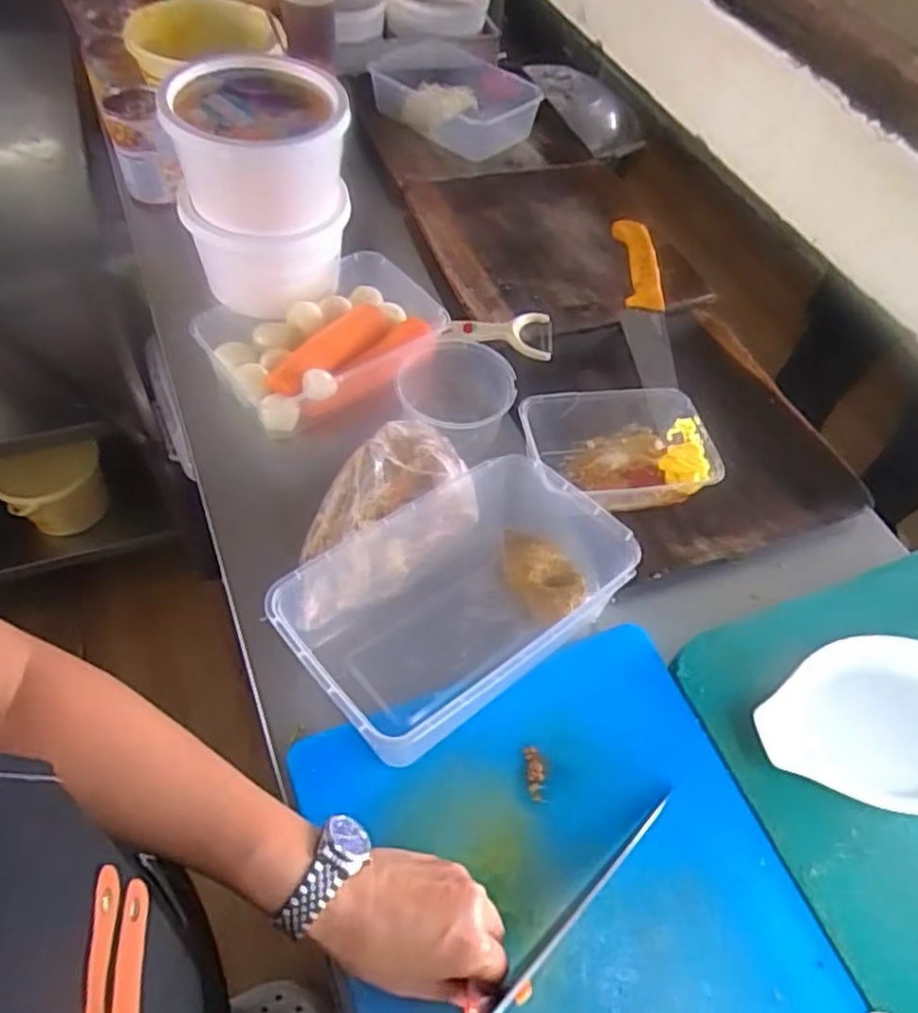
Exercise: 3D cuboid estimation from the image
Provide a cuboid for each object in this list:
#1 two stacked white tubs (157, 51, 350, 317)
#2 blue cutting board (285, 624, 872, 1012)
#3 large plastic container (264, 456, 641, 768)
[{"bbox_3d":[-0.198,-0.335,0.750,0.164,0.182,0.180,-1,56,-7],"label":"two stacked white tubs"},{"bbox_3d":[0.096,0.305,0.444,0.297,0.021,0.425,-17,57,-15],"label":"blue cutting board"},{"bbox_3d":[0.004,0.064,0.568,0.279,0.083,0.167,-32,64,-25],"label":"large plastic container"}]

